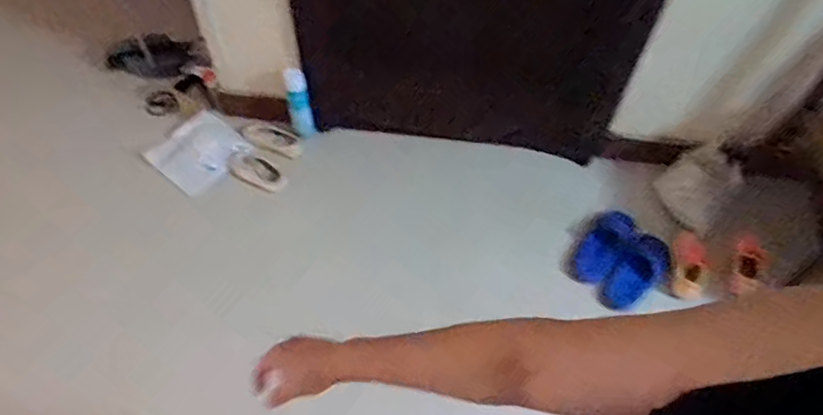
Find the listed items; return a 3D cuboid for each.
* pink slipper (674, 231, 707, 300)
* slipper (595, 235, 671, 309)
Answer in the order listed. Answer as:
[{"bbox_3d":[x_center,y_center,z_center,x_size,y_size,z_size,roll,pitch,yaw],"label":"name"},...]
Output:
[{"bbox_3d":[0.847,0.174,1.691,0.090,0.070,0.221,14,58,9],"label":"pink slipper"},{"bbox_3d":[0.689,0.198,1.714,0.264,0.076,0.117,-43,66,-9],"label":"slipper"}]

